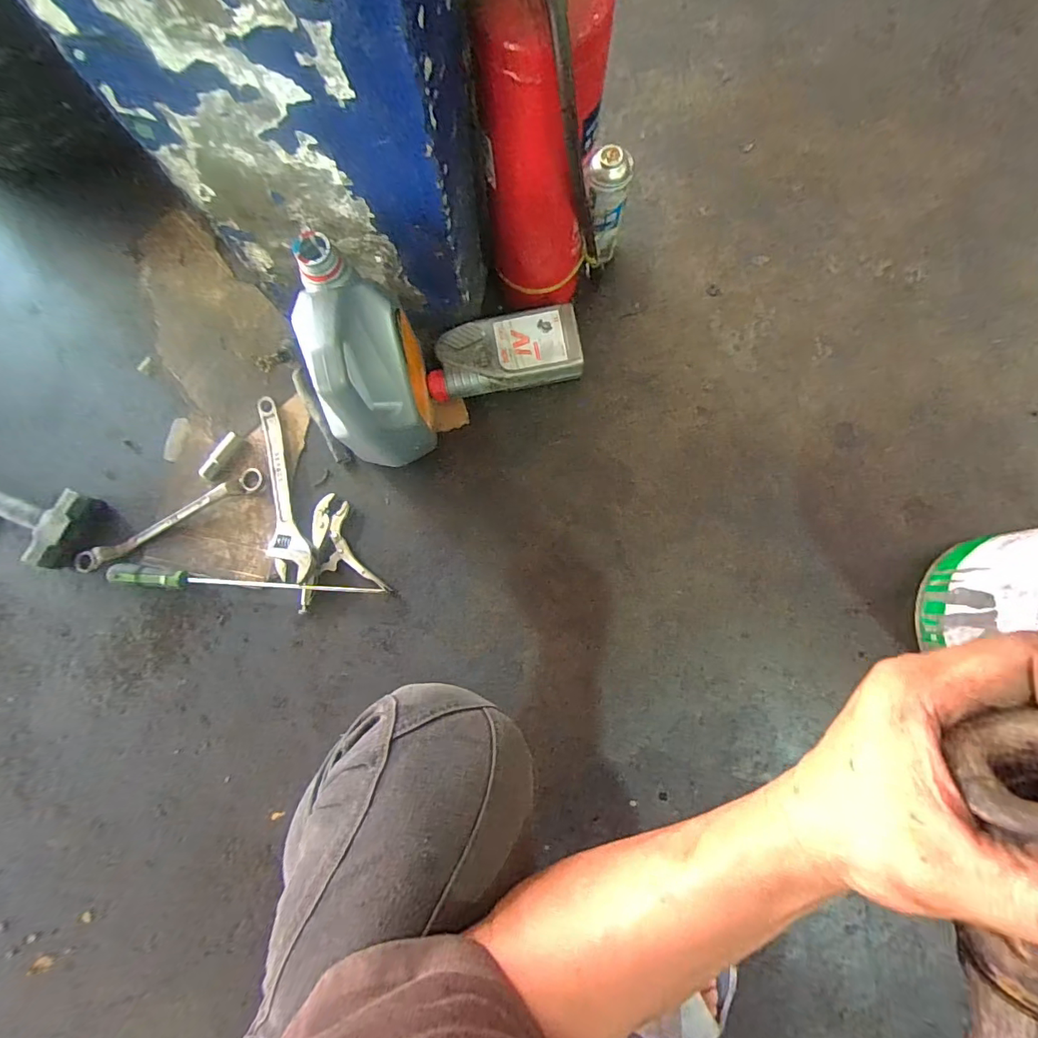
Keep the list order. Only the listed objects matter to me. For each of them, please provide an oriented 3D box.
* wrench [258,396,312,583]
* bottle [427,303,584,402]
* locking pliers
[{"bbox_3d":[-0.360,-0.041,0.730,0.062,0.026,0.271,-17,81,-3],"label":"wrench"},{"bbox_3d":[-0.023,-0.242,0.730,0.228,0.060,0.109,-10,82,-2],"label":"bottle"},{"bbox_3d":[-0.276,0.045,0.716,0.124,0.026,0.156,-18,81,-3],"label":"locking pliers"}]

